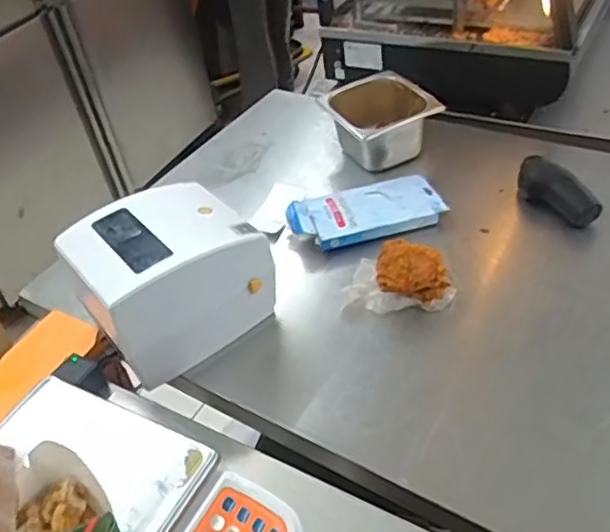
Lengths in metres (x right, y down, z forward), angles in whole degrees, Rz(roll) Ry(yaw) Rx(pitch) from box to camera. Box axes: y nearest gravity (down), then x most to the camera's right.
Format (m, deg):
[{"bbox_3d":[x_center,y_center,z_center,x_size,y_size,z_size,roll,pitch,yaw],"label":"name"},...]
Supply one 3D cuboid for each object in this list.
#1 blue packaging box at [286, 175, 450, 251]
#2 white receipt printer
[{"bbox_3d":[0.094,-0.086,0.985,0.231,0.033,0.108,-14,42,-5],"label":"blue packaging box"},{"bbox_3d":[-0.169,0.017,0.830,0.214,0.176,0.167,-28,45,-21],"label":"white receipt printer"}]

